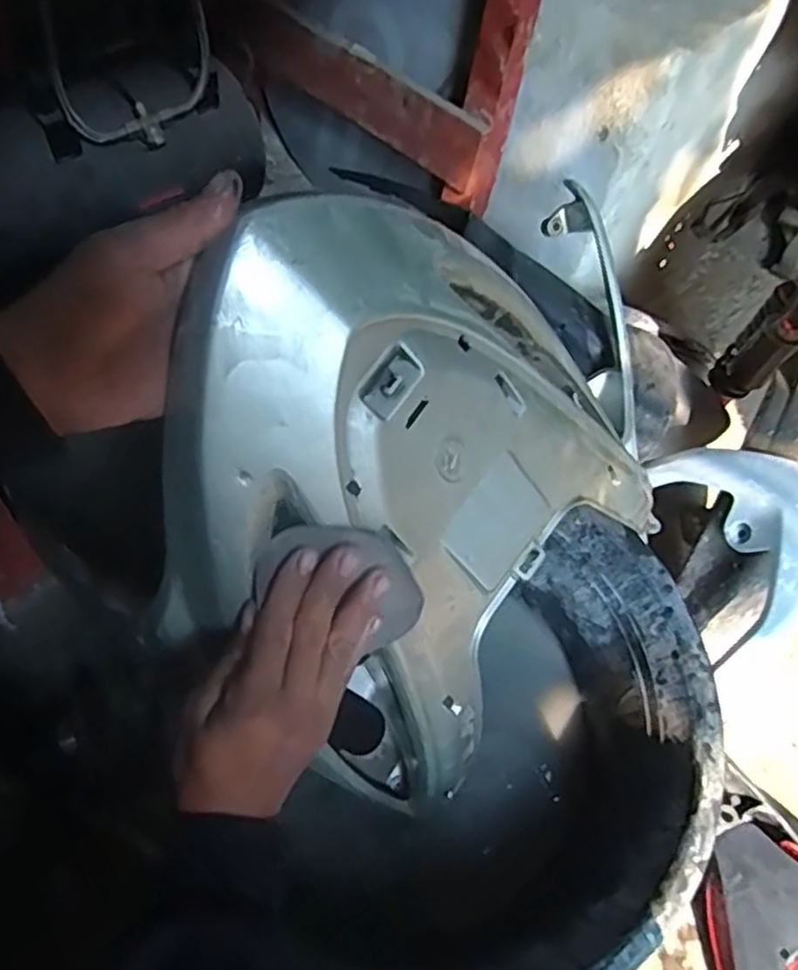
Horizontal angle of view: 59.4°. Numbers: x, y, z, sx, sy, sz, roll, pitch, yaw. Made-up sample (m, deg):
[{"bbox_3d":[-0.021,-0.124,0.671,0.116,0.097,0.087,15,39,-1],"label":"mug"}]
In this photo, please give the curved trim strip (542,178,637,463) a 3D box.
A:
[{"bbox_3d":[0.222,-0.190,0.791,0.058,0.067,0.307,-11,86,-12],"label":"curved trim strip"}]

